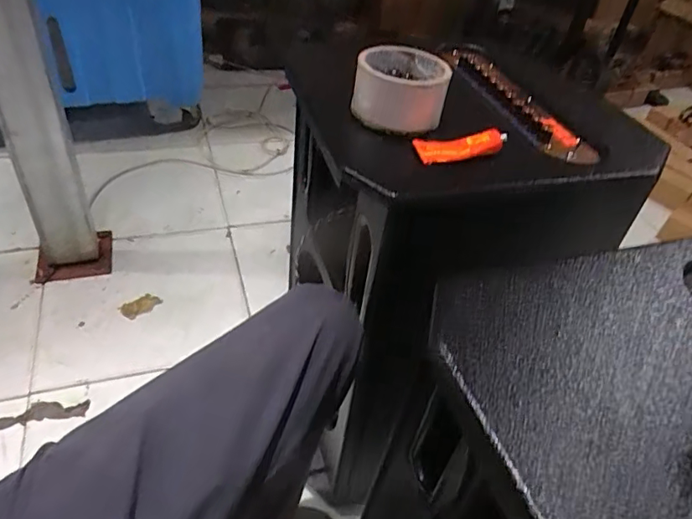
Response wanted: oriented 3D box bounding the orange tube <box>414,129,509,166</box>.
[{"bbox_3d":[0.107,-0.106,0.484,0.088,0.023,0.026,-3,43,-13],"label":"orange tube"}]

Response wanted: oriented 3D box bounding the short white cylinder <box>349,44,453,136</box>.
[{"bbox_3d":[0.055,-0.167,0.517,0.088,0.062,0.075,21,43,13],"label":"short white cylinder"}]

